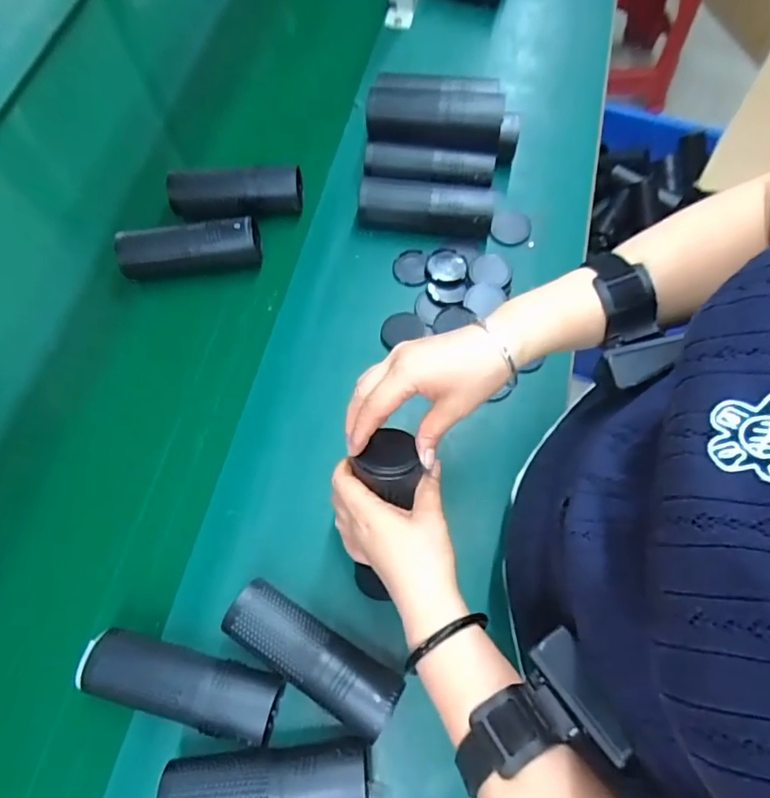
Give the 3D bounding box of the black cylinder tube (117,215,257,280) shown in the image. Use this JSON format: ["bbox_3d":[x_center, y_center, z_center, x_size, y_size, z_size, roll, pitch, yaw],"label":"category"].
[{"bbox_3d":[-0.232,-0.174,0.640,0.165,0.052,0.057,-5,68,-2],"label":"black cylinder tube"}]

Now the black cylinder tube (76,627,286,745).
[{"bbox_3d":[-0.173,0.245,0.462,0.167,0.040,0.052,13,68,6],"label":"black cylinder tube"}]

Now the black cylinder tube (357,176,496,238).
[{"bbox_3d":[0.050,-0.235,0.656,0.160,0.048,0.053,10,68,5],"label":"black cylinder tube"}]

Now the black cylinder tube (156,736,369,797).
[{"bbox_3d":[-0.096,0.313,0.436,0.162,0.057,0.050,-4,68,-1],"label":"black cylinder tube"}]

